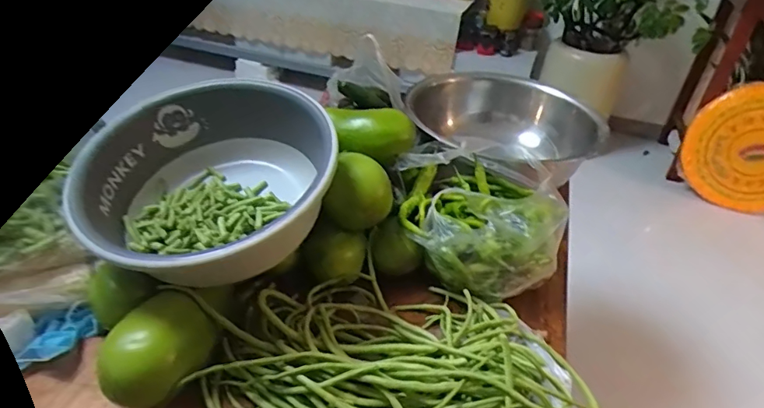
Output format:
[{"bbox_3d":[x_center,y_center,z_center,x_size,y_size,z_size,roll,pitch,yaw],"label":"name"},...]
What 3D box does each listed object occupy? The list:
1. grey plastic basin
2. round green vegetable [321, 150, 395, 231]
[{"bbox_3d":[-0.212,-0.020,0.614,0.269,0.142,0.309,-1,37,-9],"label":"grey plastic basin"},{"bbox_3d":[-0.027,-0.016,0.663,0.080,0.080,0.096,8,36,3],"label":"round green vegetable"}]

